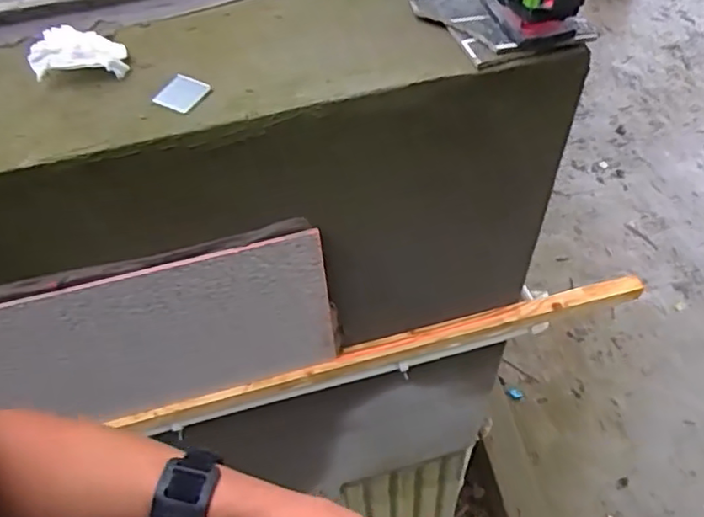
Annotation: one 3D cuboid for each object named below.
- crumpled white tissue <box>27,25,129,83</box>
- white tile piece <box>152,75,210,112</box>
[{"bbox_3d":[-0.294,-0.225,0.670,0.096,0.025,0.078,-8,51,-3],"label":"crumpled white tissue"},{"bbox_3d":[-0.172,-0.166,0.627,0.042,0.010,0.044,24,56,22],"label":"white tile piece"}]

